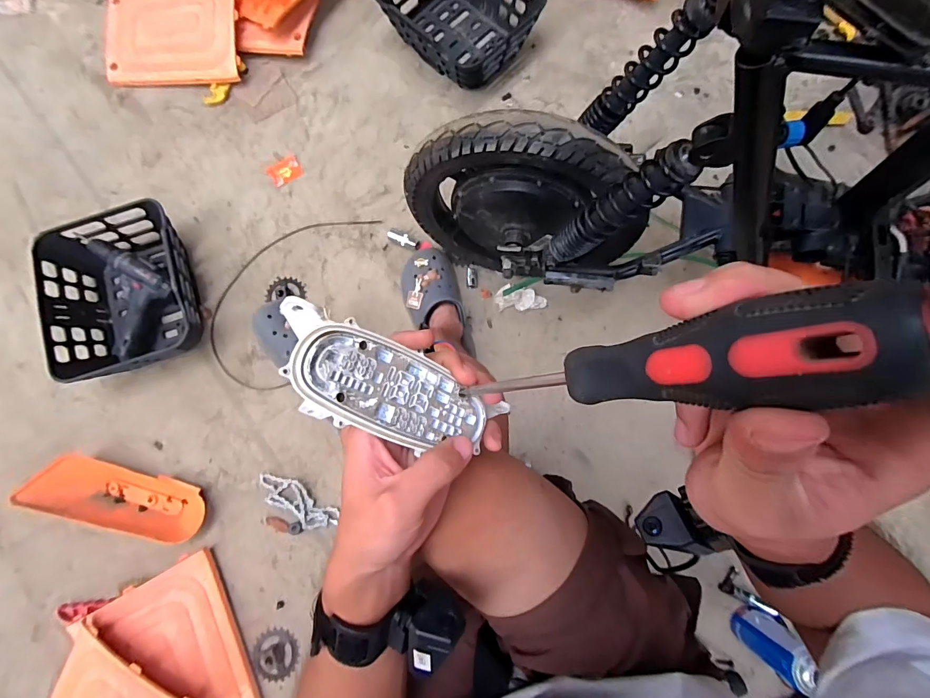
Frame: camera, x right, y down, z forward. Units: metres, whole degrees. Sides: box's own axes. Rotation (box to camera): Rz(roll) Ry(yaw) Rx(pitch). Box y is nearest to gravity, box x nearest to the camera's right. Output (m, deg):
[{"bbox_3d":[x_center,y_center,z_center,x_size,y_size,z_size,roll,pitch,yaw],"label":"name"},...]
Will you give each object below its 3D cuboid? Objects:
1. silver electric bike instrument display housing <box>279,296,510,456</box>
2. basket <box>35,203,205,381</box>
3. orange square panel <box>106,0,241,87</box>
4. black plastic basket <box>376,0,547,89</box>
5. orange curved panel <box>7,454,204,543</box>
[{"bbox_3d":[-0.044,0.024,0.240,0.133,0.015,0.053,30,80,-25],"label":"silver electric bike instrument display housing"},{"bbox_3d":[-0.679,-0.122,0.842,0.266,0.128,0.321,-19,80,-2],"label":"basket"},{"bbox_3d":[-0.693,-0.744,0.986,0.318,0.023,0.230,0,94,4],"label":"orange square panel"},{"bbox_3d":[-0.020,-0.776,0.967,0.331,0.103,0.272,44,83,8],"label":"black plastic basket"},{"bbox_3d":[-0.659,0.287,0.801,0.322,0.062,0.116,16,80,4],"label":"orange curved panel"}]

